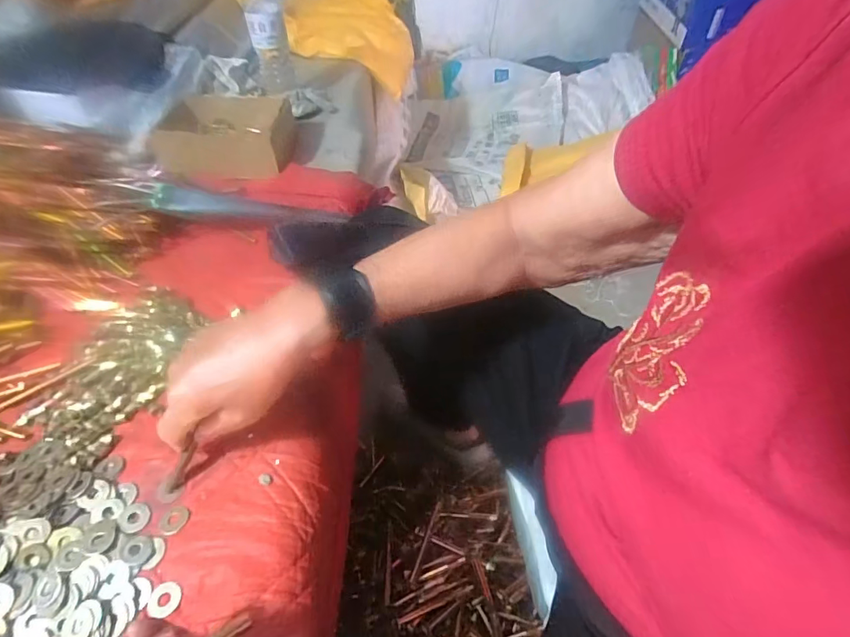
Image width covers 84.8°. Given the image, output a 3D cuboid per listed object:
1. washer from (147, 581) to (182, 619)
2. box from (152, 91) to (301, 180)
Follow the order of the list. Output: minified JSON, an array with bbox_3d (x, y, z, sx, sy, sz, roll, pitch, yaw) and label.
[{"bbox_3d":[-0.179,0.193,0.320,0.023,0.004,0.021,-1,47,1],"label":"washer"},{"bbox_3d":[-0.309,-0.287,0.740,0.200,0.079,0.138,-4,46,0],"label":"box"}]

